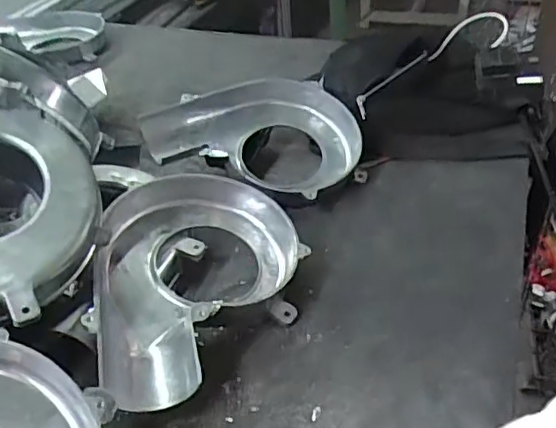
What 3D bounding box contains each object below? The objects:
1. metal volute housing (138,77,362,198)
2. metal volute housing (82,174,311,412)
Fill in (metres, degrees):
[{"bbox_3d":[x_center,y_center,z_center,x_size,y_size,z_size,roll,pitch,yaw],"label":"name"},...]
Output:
[{"bbox_3d":[-0.016,-0.080,0.601,0.198,0.068,0.133,11,40,20],"label":"metal volute housing"},{"bbox_3d":[-0.054,0.048,0.443,0.149,0.068,0.191,-9,37,-5],"label":"metal volute housing"}]

